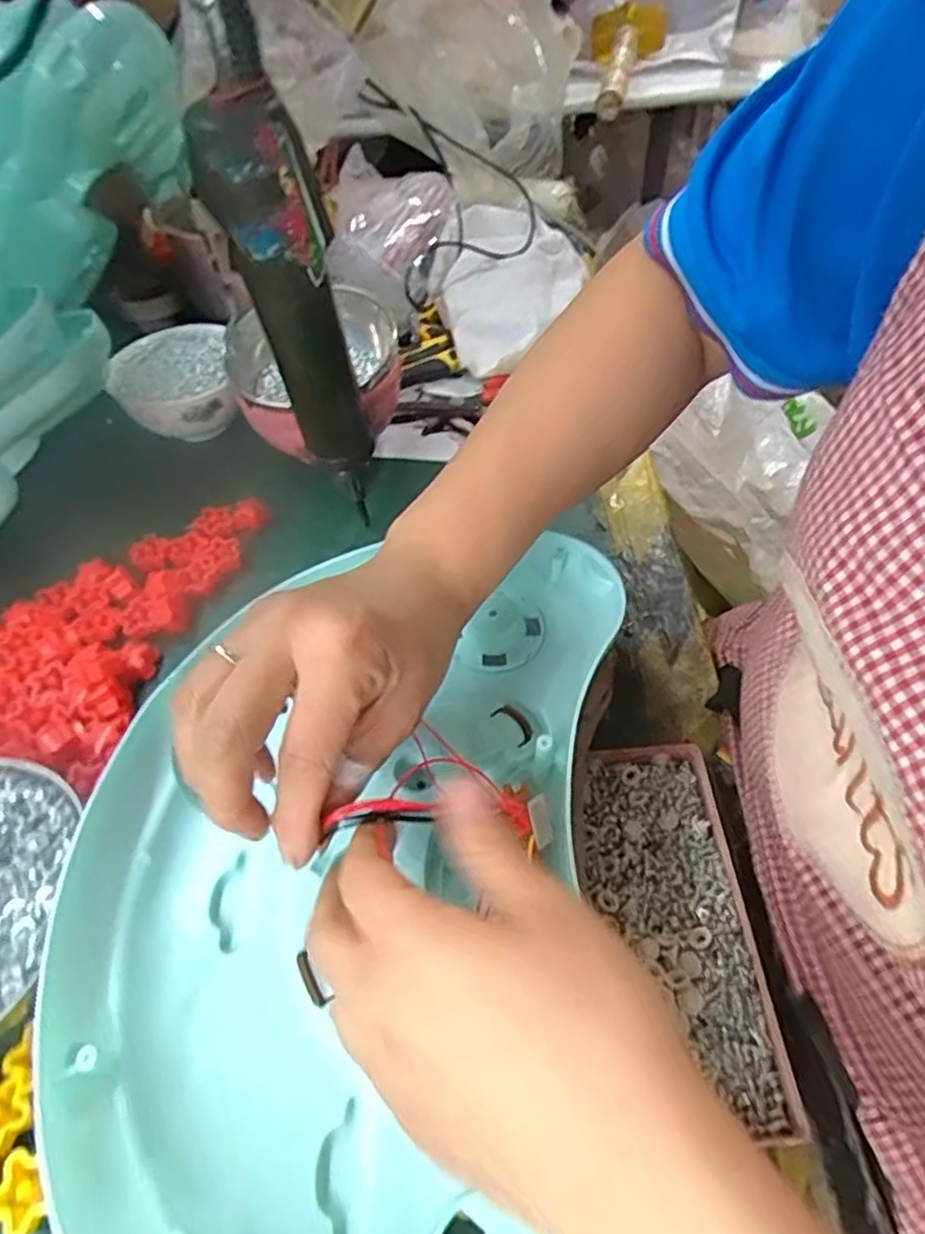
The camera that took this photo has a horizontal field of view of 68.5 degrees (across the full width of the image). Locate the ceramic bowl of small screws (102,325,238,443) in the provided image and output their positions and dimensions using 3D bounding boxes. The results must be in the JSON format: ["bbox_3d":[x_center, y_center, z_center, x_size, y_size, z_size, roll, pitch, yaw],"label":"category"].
[{"bbox_3d":[-0.225,-0.176,0.541,0.087,0.063,0.094,-15,51,-8],"label":"ceramic bowl of small screws"}]

